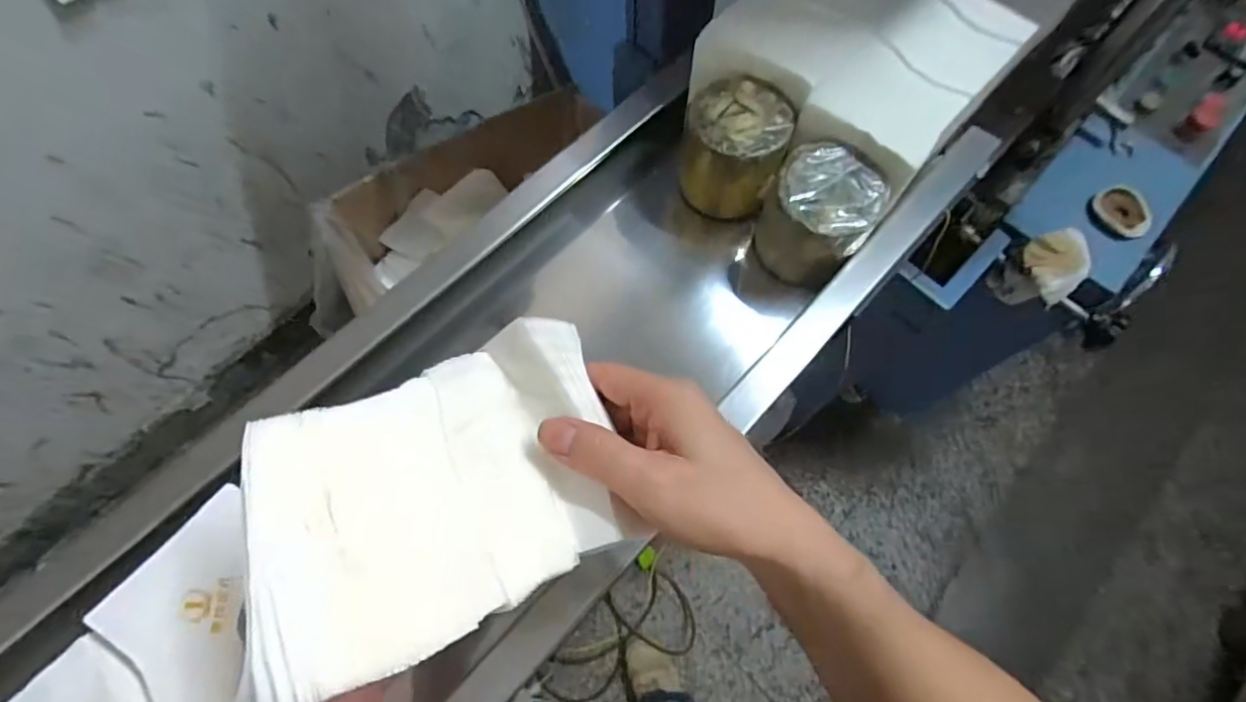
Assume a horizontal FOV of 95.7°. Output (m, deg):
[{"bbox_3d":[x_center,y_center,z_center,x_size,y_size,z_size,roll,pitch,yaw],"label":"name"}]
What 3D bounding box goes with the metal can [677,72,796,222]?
[{"bbox_3d":[0.106,-0.190,0.539,0.090,0.090,0.087,-1,68,2],"label":"metal can"}]

